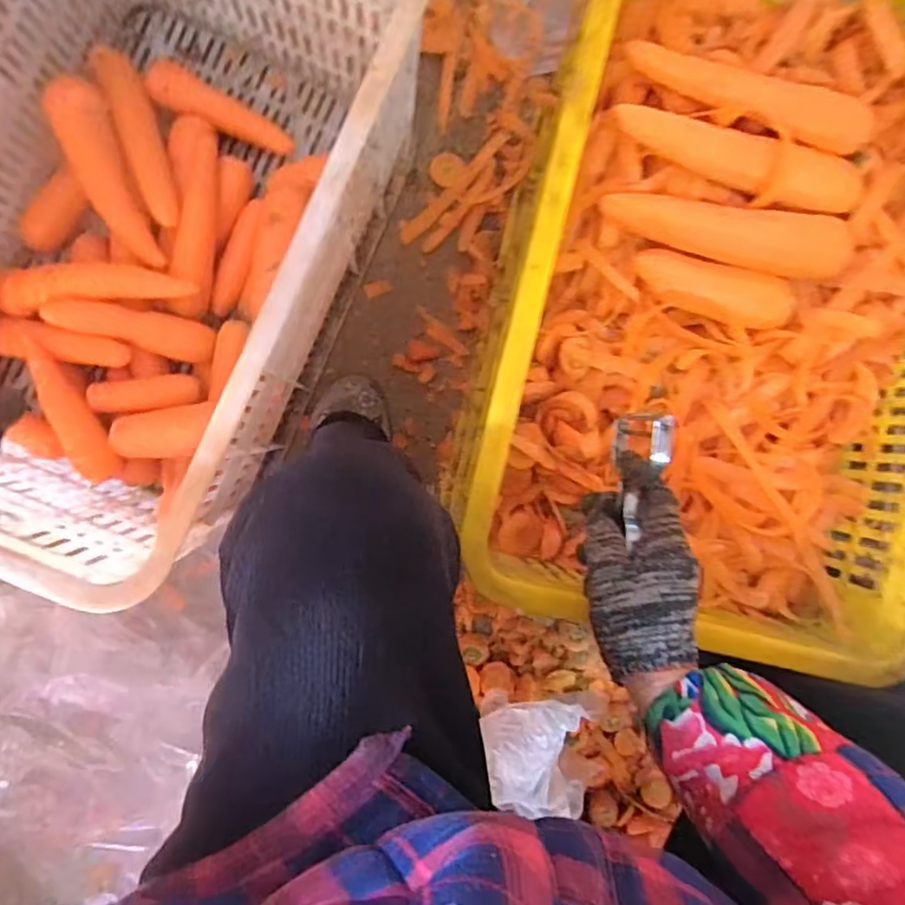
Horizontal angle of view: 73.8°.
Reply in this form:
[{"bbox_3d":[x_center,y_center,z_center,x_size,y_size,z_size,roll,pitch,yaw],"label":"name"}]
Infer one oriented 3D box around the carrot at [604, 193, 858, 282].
[{"bbox_3d":[0.214,-0.172,0.481,0.196,0.037,0.043,6,91,-7],"label":"carrot"}]

